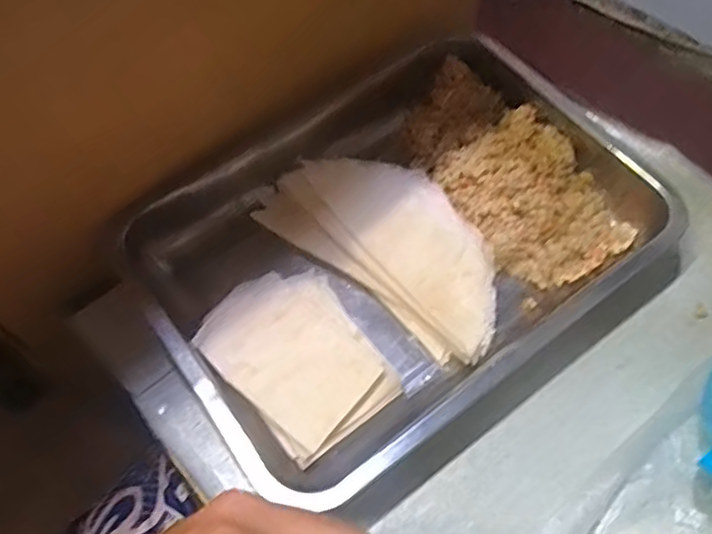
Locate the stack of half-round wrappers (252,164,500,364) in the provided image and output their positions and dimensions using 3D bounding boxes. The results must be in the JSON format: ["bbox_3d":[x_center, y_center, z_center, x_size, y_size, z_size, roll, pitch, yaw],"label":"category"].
[{"bbox_3d":[0.028,-0.020,0.483,0.197,0.027,0.099,35,68,20],"label":"stack of half-round wrappers"}]

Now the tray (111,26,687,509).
[{"bbox_3d":[0.032,-0.024,0.475,0.353,0.044,0.258,-34,65,-15],"label":"tray"}]

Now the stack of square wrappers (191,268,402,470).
[{"bbox_3d":[-0.041,0.061,0.437,0.092,0.033,0.120,-36,65,-16],"label":"stack of square wrappers"}]

